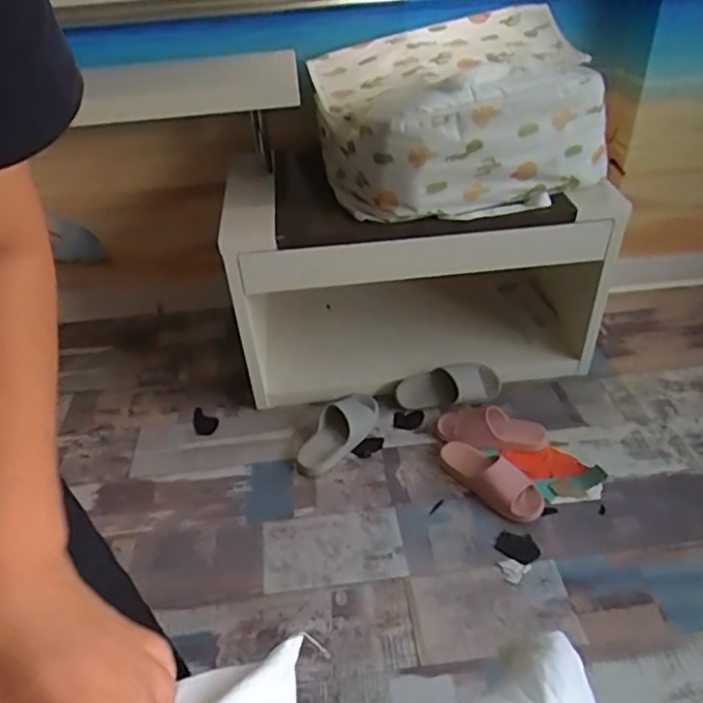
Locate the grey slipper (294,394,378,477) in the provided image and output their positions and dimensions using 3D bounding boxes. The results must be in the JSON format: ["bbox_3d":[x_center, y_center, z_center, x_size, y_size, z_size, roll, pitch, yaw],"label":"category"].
[{"bbox_3d":[-0.038,0.187,1.397,0.113,0.061,0.246,26,47,33],"label":"grey slipper"}]

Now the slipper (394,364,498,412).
[{"bbox_3d":[0.231,0.089,1.444,0.248,0.072,0.085,-10,38,-7],"label":"slipper"}]

